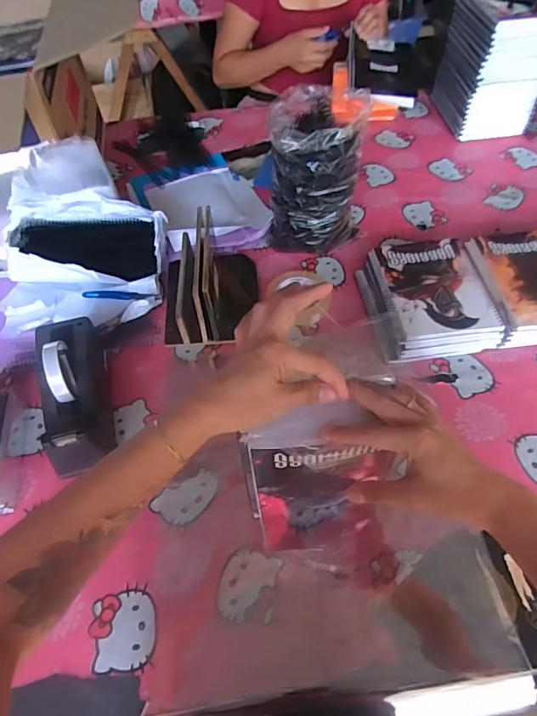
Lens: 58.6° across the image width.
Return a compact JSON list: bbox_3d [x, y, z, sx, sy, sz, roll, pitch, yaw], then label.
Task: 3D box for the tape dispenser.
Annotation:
[{"bbox_3d":[-0.259,0.043,0.649,0.077,0.109,0.210,-16,54,-9],"label":"tape dispenser"}]

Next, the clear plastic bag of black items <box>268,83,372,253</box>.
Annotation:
[{"bbox_3d":[0.077,-0.287,0.783,0.136,0.250,0.120,14,55,13],"label":"clear plastic bag of black items"}]

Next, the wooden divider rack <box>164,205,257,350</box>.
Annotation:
[{"bbox_3d":[-0.097,-0.136,0.760,0.152,0.111,0.212,-5,53,-1],"label":"wooden divider rack"}]

